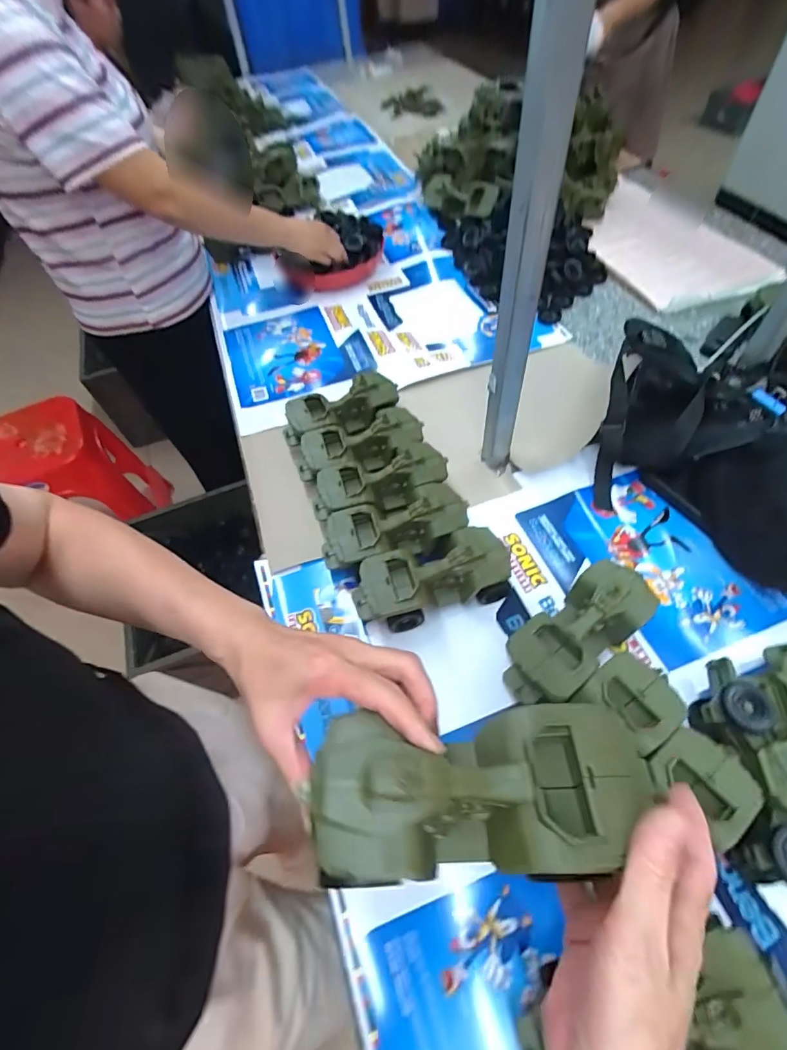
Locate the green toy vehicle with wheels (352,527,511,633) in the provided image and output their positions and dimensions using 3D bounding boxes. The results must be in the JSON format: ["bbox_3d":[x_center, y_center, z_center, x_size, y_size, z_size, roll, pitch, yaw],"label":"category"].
[{"bbox_3d":[0.047,0.067,0.556,0.186,0.078,0.088,-21,57,-9],"label":"green toy vehicle with wheels"}]

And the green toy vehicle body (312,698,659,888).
[{"bbox_3d":[0.046,0.147,0.250,0.172,0.059,0.082,-2,56,-7],"label":"green toy vehicle body"}]

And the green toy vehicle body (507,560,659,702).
[{"bbox_3d":[0.208,0.115,0.506,0.173,0.083,0.077,-35,60,-18],"label":"green toy vehicle body"}]

